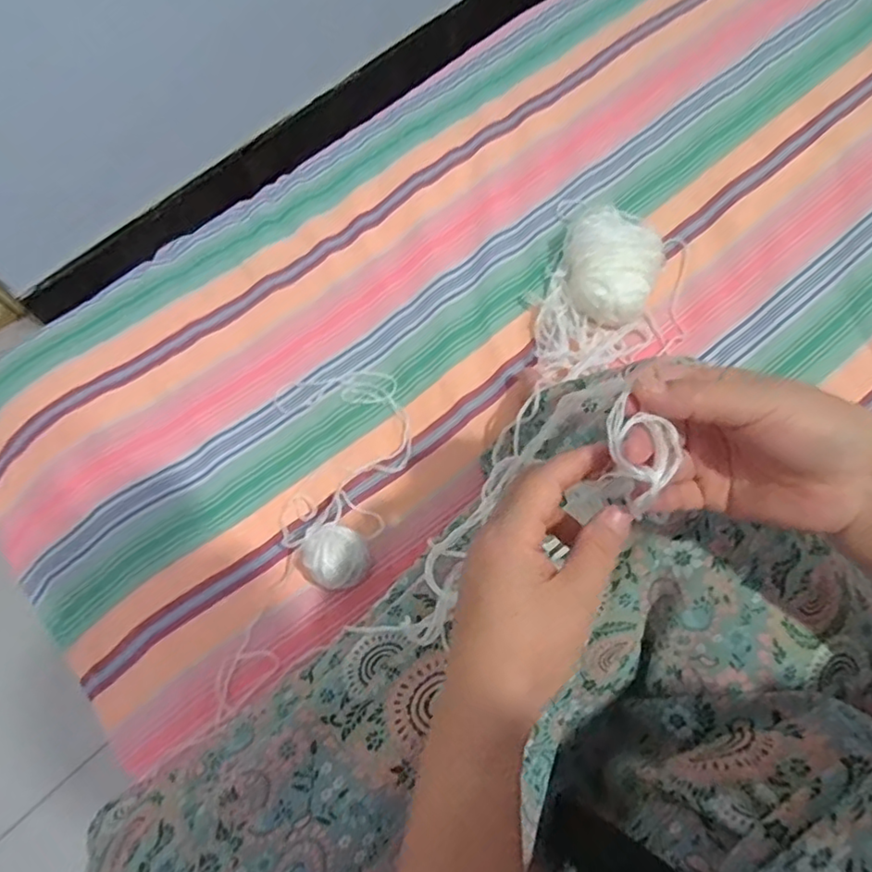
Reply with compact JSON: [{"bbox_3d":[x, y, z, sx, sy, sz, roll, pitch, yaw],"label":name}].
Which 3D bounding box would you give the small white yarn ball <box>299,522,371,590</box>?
[{"bbox_3d":[-0.084,0.104,0.513,0.049,0.038,0.057,-40,70,-14],"label":"small white yarn ball"}]

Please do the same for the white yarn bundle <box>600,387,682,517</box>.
[{"bbox_3d":[0.091,0.008,0.280,0.038,0.010,0.044,34,72,17],"label":"white yarn bundle"}]

